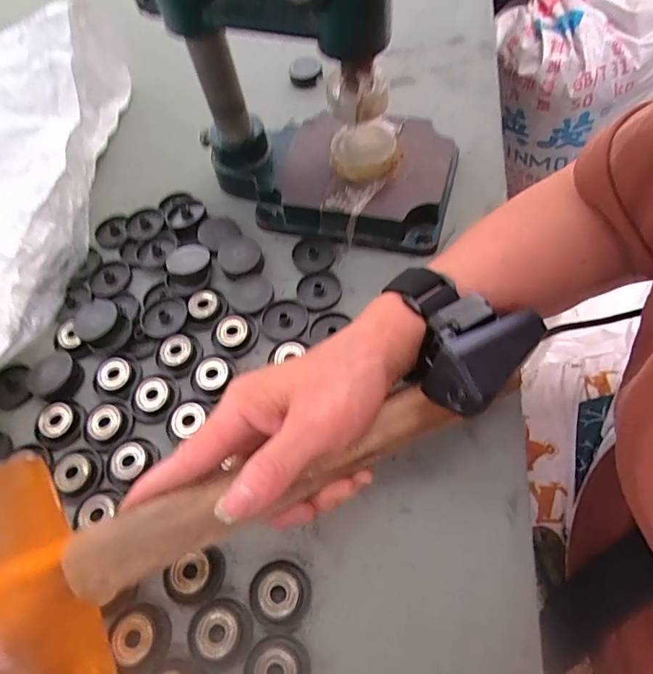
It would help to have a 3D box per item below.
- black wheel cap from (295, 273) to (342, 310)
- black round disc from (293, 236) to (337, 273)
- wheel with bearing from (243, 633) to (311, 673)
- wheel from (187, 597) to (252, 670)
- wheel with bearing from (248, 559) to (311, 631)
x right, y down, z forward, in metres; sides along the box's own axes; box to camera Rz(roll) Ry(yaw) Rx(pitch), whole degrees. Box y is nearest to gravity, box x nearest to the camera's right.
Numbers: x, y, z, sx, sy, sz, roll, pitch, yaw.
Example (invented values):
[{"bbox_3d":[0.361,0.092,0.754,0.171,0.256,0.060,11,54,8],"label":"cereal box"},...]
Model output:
[{"bbox_3d":[-0.005,-0.034,0.342,0.032,0.005,0.031,-2,61,3],"label":"black wheel cap"},{"bbox_3d":[-0.011,-0.064,0.360,0.033,0.004,0.031,-2,61,3],"label":"black round disc"},{"bbox_3d":[-0.025,0.164,0.232,0.032,0.009,0.029,8,62,8],"label":"wheel with bearing"},{"bbox_3d":[-0.056,0.151,0.241,0.033,0.008,0.029,18,64,14],"label":"wheel"},{"bbox_3d":[-0.025,0.135,0.249,0.031,0.008,0.031,-2,61,3],"label":"wheel with bearing"}]

